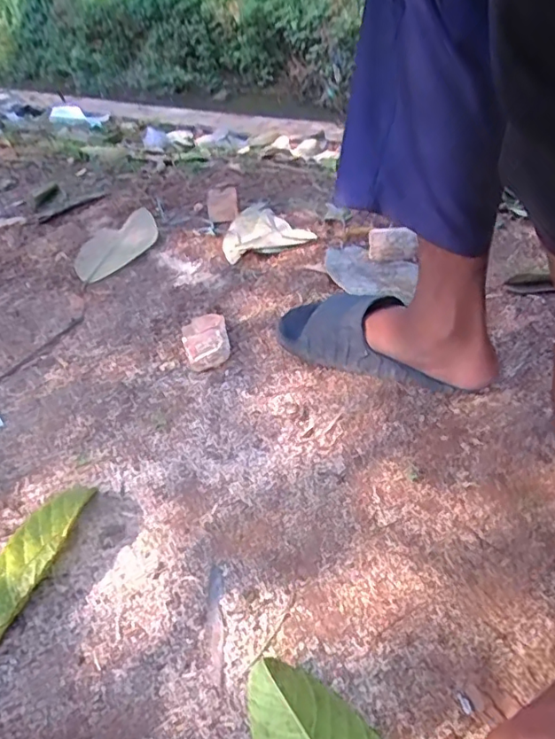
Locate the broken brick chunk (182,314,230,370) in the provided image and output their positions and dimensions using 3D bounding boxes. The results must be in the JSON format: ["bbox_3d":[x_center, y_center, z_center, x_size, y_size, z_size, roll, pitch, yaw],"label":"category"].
[{"bbox_3d":[-0.102,-0.043,0.787,0.062,0.019,0.113,-11,41,-6],"label":"broken brick chunk"}]

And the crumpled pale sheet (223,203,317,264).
[{"bbox_3d":[-0.042,-0.267,1.057,0.168,0.009,0.174,-21,43,-17],"label":"crumpled pale sheet"}]

